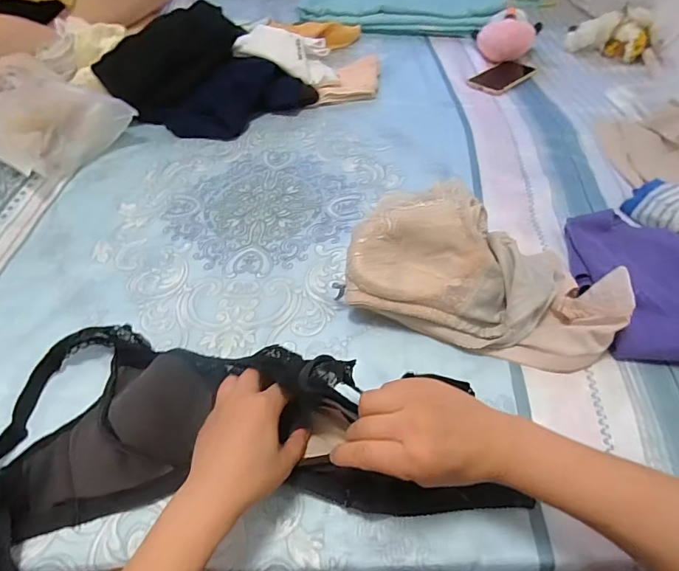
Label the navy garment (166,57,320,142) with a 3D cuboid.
[{"bbox_3d":[-0.180,-0.340,0.760,0.254,0.066,0.123,-32,58,-21],"label":"navy garment"}]

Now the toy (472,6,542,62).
[{"bbox_3d":[0.357,-0.543,0.927,0.141,0.083,0.108,17,54,15],"label":"toy"}]

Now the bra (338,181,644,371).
[{"bbox_3d":[0.162,-0.020,0.478,0.284,0.103,0.162,17,54,14],"label":"bra"}]

